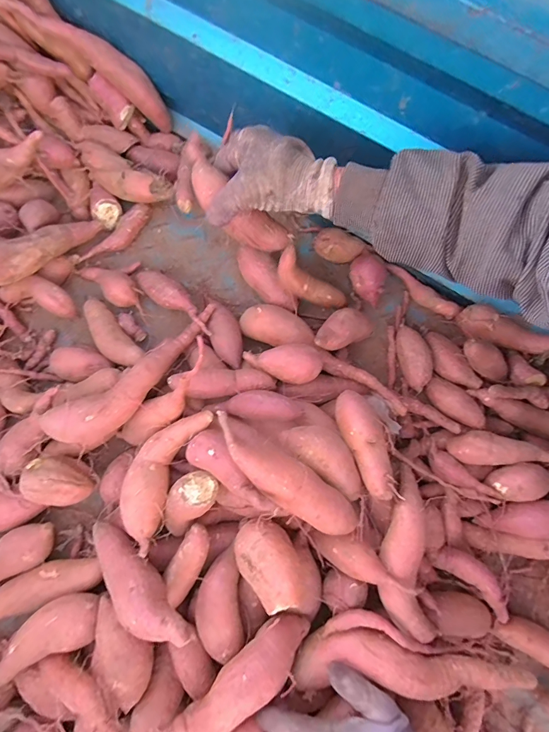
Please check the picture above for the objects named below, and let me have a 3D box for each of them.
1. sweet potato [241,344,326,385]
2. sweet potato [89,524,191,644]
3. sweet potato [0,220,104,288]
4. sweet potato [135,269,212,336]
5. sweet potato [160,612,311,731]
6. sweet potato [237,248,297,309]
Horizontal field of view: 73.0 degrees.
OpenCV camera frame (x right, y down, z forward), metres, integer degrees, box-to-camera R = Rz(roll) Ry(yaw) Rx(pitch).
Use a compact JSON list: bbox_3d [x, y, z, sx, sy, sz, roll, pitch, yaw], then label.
[{"bbox_3d":[0.006,-0.005,0.432,0.094,0.036,0.045,5,79,14],"label":"sweet potato"},{"bbox_3d":[-0.138,0.218,0.369,0.158,0.044,0.049,29,79,35],"label":"sweet potato"},{"bbox_3d":[-0.292,-0.142,0.452,0.042,0.043,0.189,38,50,6],"label":"sweet potato"},{"bbox_3d":[-0.130,-0.087,0.483,0.136,0.029,0.038,43,82,6],"label":"sweet potato"},{"bbox_3d":[-0.024,0.297,0.349,0.150,0.042,0.047,-29,81,-26],"label":"sweet potato"},{"bbox_3d":[-0.009,-0.114,0.478,0.037,0.036,0.104,-42,83,-8],"label":"sweet potato"}]

